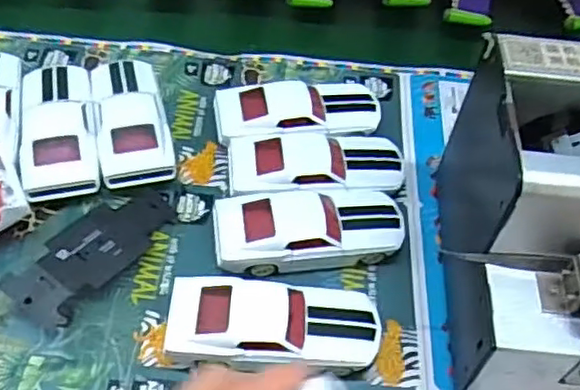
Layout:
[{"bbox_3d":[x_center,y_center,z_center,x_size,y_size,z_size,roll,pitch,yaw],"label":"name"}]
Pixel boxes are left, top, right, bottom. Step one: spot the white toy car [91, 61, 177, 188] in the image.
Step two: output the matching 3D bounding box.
[{"bbox_3d":[-0.122,-0.059,0.488,0.051,0.033,0.127,-9,53,-12],"label":"white toy car"}]

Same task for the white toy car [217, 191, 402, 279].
[{"bbox_3d":[0.013,0.024,0.437,0.127,0.034,0.052,-6,52,-10],"label":"white toy car"}]

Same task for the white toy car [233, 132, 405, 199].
[{"bbox_3d":[0.020,-0.019,0.470,0.127,0.035,0.051,-3,52,-7],"label":"white toy car"}]

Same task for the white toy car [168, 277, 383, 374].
[{"bbox_3d":[-0.010,0.082,0.391,0.126,0.033,0.055,4,51,-2],"label":"white toy car"}]

